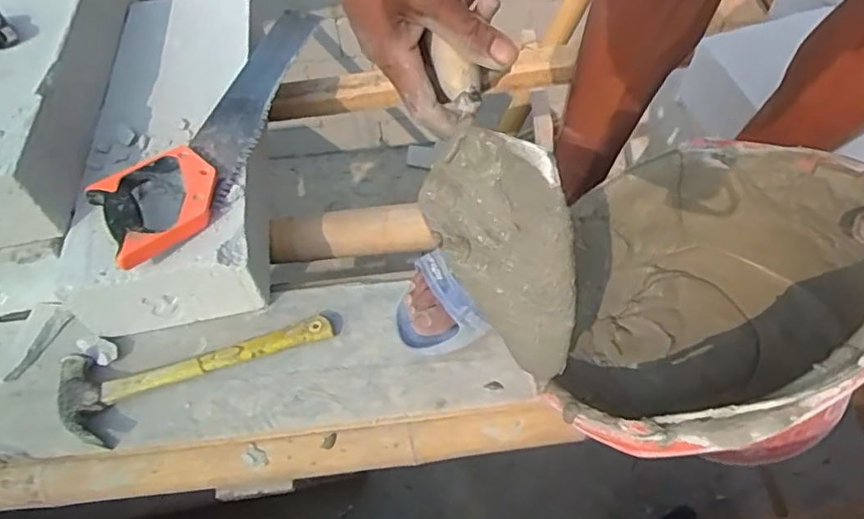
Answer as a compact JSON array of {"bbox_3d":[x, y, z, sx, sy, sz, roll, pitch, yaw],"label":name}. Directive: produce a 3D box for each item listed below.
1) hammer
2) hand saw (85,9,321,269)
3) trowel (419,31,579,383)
[{"bbox_3d":[-0.247,0.125,0.617,0.282,0.028,0.097,-11,61,-3],"label":"hammer"},{"bbox_3d":[-0.264,-0.187,0.751,0.122,0.050,0.524,9,48,8],"label":"hand saw"},{"bbox_3d":[0.025,-0.073,0.362,0.074,0.041,0.304,-17,90,-6],"label":"trowel"}]

